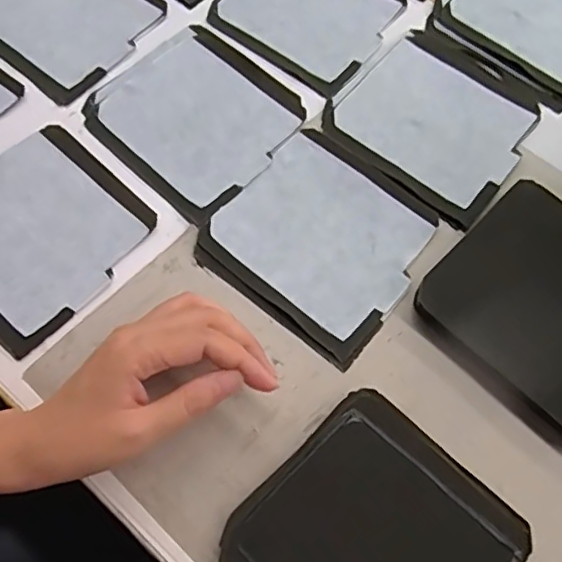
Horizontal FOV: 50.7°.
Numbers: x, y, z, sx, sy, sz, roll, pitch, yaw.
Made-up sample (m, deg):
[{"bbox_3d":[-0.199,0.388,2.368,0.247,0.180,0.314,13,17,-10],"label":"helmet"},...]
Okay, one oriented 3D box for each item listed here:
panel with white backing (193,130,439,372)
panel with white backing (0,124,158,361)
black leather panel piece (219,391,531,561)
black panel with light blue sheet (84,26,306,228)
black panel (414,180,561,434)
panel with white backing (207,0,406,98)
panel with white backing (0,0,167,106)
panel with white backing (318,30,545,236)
[{"bbox_3d":[0.029,-0.032,0.412,0.134,0.004,0.133,36,71,14],"label":"panel with white backing"},{"bbox_3d":[-0.168,-0.036,0.410,0.132,0.009,0.130,42,73,16],"label":"panel with white backing"},{"bbox_3d":[0.054,0.149,0.330,0.137,0.011,0.134,40,72,15],"label":"black leather panel piece"},{"bbox_3d":[-0.063,-0.127,0.452,0.139,0.010,0.130,42,73,16],"label":"black panel with light blue sheet"},{"bbox_3d":[0.177,0.013,0.387,0.135,0.017,0.130,42,73,16],"label":"black panel"},{"bbox_3d":[0.024,-0.230,0.500,0.134,0.009,0.129,35,71,14],"label":"panel with white backing"},{"bbox_3d":[-0.176,-0.219,0.488,0.130,0.007,0.125,38,72,15],"label":"panel with white backing"},{"bbox_3d":[0.119,-0.125,0.455,0.139,0.009,0.133,39,72,15],"label":"panel with white backing"}]

